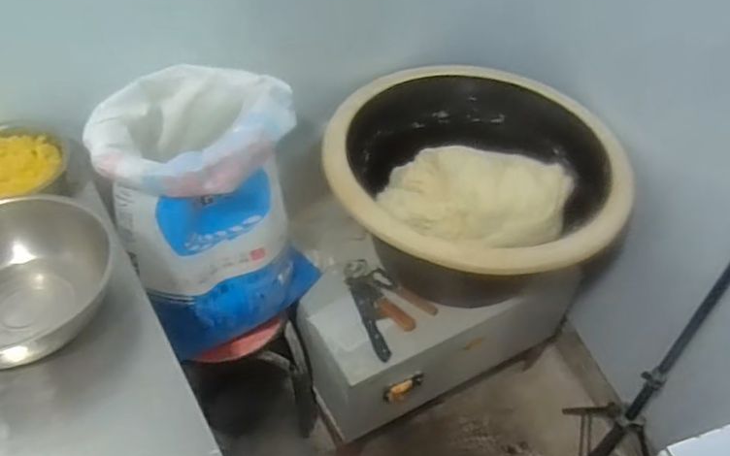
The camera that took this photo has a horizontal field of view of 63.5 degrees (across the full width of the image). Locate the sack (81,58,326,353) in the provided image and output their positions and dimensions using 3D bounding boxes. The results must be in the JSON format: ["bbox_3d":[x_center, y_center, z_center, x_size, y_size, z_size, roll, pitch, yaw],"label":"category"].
[{"bbox_3d":[-0.287,-0.036,1.101,0.315,0.442,0.315,-23,52,-22],"label":"sack"}]

